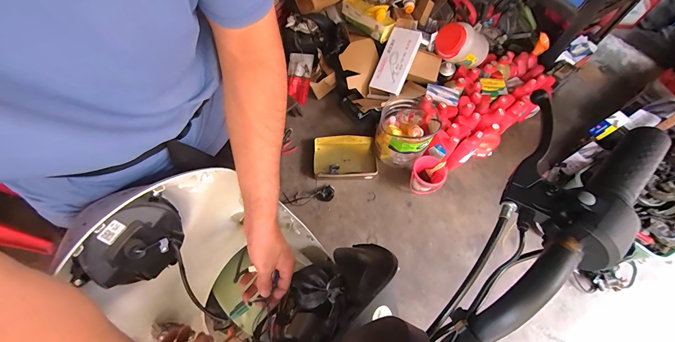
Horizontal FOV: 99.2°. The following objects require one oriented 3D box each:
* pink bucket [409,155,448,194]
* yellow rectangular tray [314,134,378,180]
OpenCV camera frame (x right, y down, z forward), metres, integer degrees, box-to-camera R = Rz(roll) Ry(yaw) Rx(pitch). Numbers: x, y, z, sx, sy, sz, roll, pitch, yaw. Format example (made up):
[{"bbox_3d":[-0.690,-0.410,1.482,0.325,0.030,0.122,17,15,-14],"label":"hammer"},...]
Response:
[{"bbox_3d":[0.420,0.021,1.343,0.154,0.133,0.146,1,62,-1],"label":"pink bucket"},{"bbox_3d":[0.035,-0.072,1.423,0.296,0.039,0.248,-3,62,-4],"label":"yellow rectangular tray"}]

